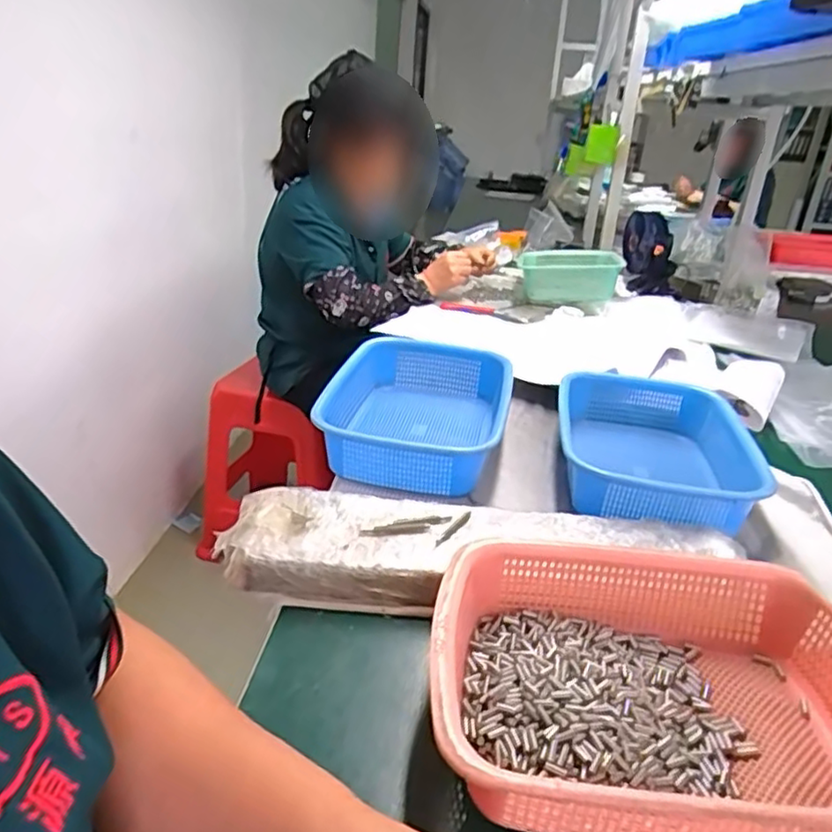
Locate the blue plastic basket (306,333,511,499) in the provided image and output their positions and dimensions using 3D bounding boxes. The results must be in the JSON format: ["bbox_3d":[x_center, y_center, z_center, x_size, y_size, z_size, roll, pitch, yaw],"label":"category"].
[{"bbox_3d":[0.002,-0.002,0.785,0.195,0.091,0.272,9,27,11],"label":"blue plastic basket"}]

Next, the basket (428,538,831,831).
[{"bbox_3d":[0.158,0.179,0.426,0.294,0.079,0.216,4,26,2],"label":"basket"}]

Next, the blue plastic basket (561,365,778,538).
[{"bbox_3d":[0.273,0.049,0.745,0.213,0.087,0.287,8,27,8],"label":"blue plastic basket"}]

